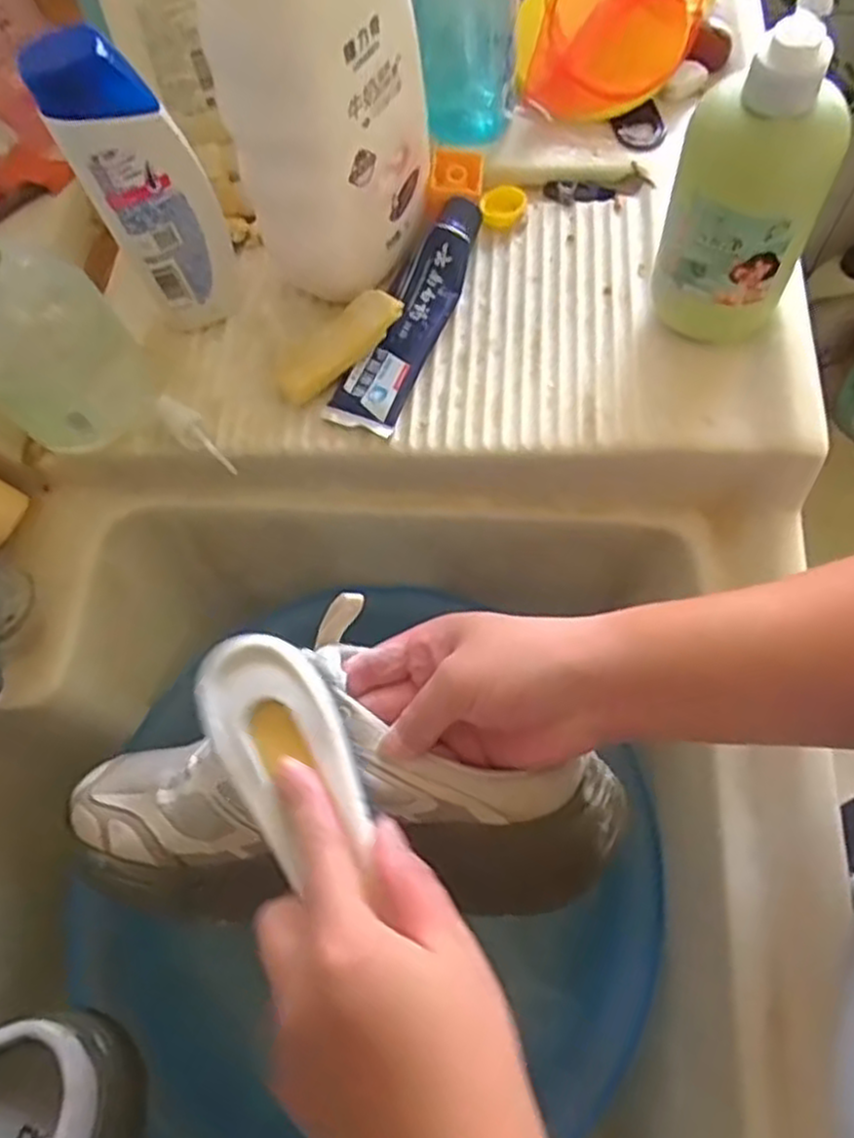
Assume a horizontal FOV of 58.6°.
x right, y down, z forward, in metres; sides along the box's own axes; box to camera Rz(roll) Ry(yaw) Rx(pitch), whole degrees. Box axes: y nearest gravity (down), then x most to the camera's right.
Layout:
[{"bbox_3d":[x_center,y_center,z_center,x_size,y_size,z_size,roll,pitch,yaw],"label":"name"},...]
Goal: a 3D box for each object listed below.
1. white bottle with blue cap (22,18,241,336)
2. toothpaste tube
[{"bbox_3d":[-0.149,-0.201,0.414,0.063,0.159,0.031,-25,68,-7],"label":"white bottle with blue cap"},{"bbox_3d":[-0.009,-0.155,0.454,0.042,0.023,0.159,21,70,12],"label":"toothpaste tube"}]

